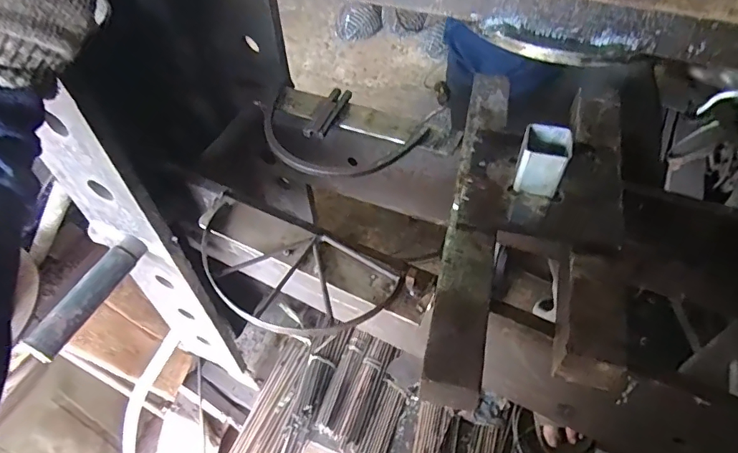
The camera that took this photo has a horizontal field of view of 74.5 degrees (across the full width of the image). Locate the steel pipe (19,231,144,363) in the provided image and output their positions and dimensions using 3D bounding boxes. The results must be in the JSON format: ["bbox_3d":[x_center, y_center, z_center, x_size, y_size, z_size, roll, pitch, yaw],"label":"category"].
[{"bbox_3d":[-0.321,0.078,0.557,0.033,0.033,0.160,19,55,18],"label":"steel pipe"}]

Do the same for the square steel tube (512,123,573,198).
[{"bbox_3d":[0.176,-0.066,0.489,0.044,0.052,0.049,14,54,14],"label":"square steel tube"}]

